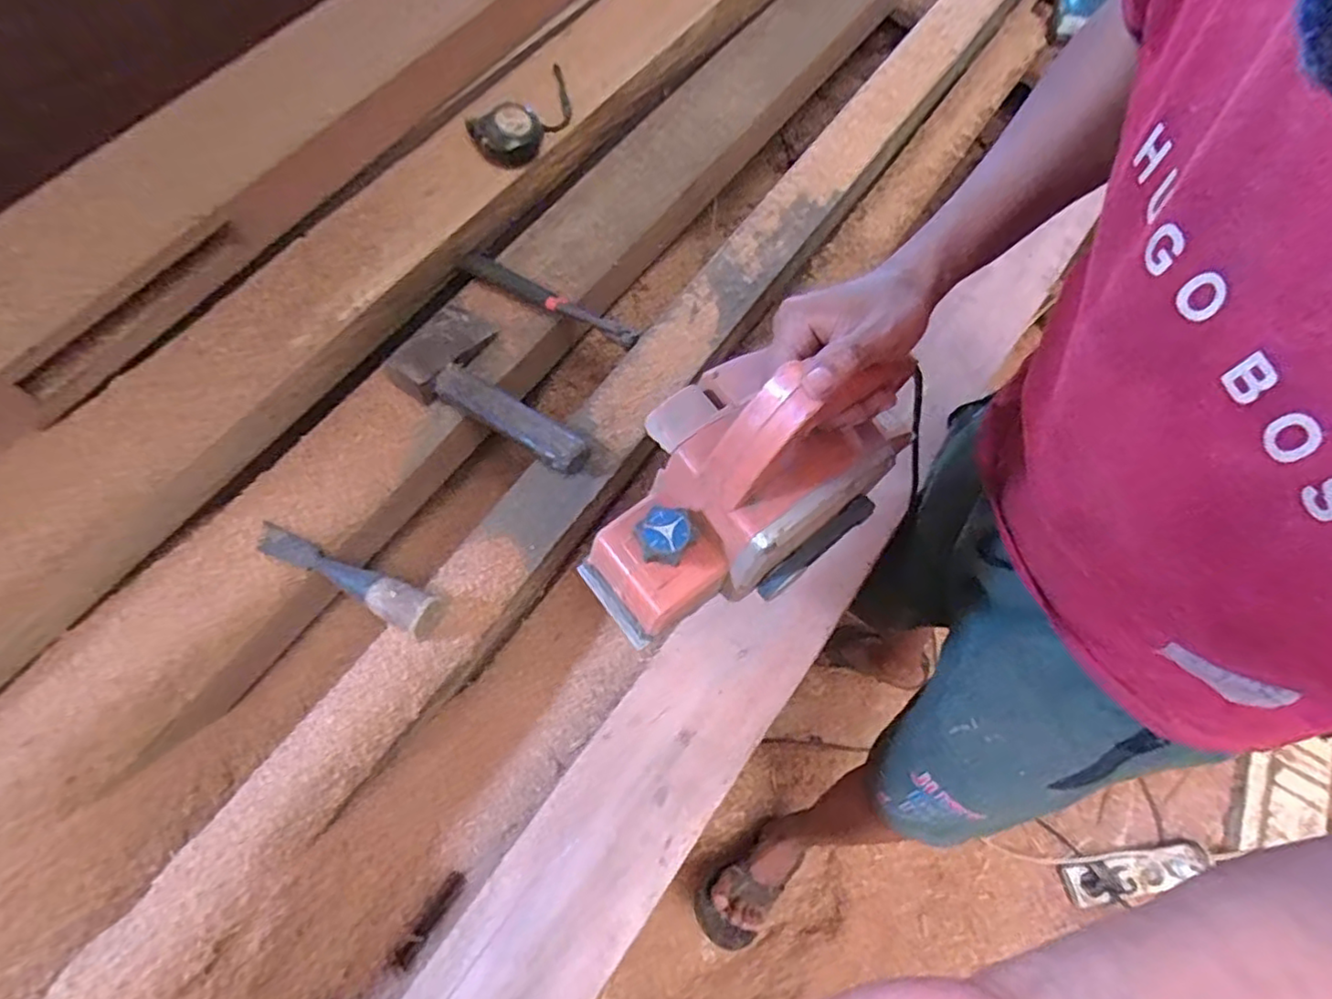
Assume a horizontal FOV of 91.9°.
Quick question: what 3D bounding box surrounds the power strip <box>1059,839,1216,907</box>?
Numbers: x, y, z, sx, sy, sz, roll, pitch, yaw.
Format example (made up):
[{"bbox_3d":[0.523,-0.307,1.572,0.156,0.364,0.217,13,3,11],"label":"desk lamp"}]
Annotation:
[{"bbox_3d":[0.803,0.627,1.095,0.257,0.038,0.063,-11,66,-5],"label":"power strip"}]

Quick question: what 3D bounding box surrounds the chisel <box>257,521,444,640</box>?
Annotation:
[{"bbox_3d":[-0.288,0.065,0.572,0.192,0.031,0.033,24,68,11],"label":"chisel"}]

